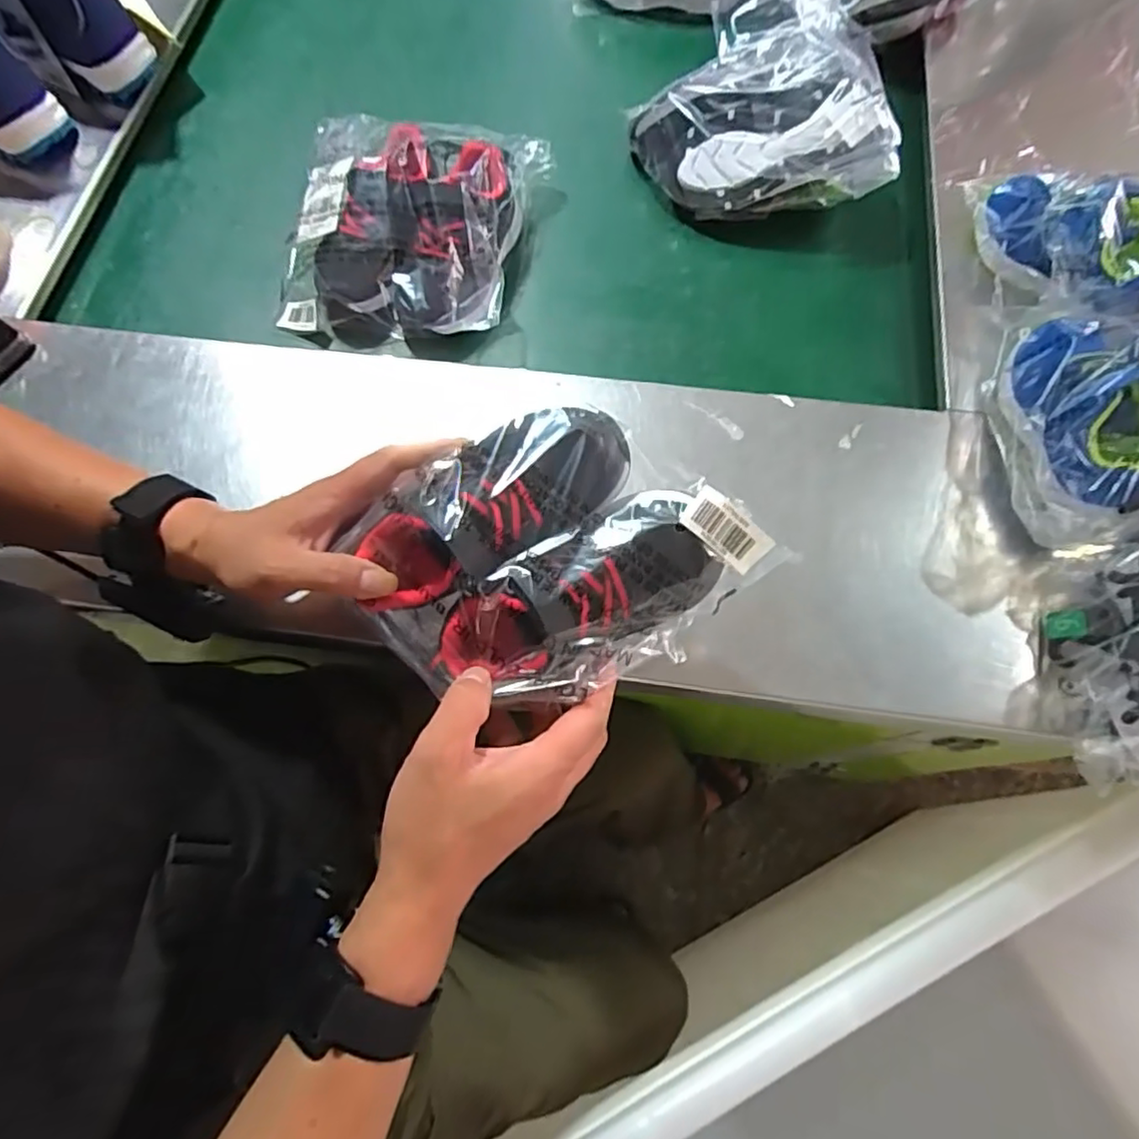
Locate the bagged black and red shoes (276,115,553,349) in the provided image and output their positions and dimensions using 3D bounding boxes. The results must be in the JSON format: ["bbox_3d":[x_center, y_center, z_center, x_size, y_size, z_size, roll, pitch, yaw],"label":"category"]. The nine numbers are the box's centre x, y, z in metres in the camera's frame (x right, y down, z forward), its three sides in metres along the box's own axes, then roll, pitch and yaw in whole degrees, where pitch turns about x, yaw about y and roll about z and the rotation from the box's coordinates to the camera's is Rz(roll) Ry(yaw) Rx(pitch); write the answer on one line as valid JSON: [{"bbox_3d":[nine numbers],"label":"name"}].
[{"bbox_3d":[-0.147,-0.309,0.573,0.198,0.092,0.216,8,71,6],"label":"bagged black and red shoes"}]

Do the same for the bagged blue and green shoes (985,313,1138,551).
[{"bbox_3d":[0.395,-0.110,0.447,0.190,0.076,0.181,-6,70,0],"label":"bagged blue and green shoes"}]

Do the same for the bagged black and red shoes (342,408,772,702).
[{"bbox_3d":[-0.015,-0.004,0.366,0.191,0.063,0.153,-35,73,-10],"label":"bagged black and red shoes"}]

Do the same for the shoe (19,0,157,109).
[{"bbox_3d":[-0.469,-0.532,0.604,0.077,0.139,0.068,35,76,13],"label":"shoe"}]

